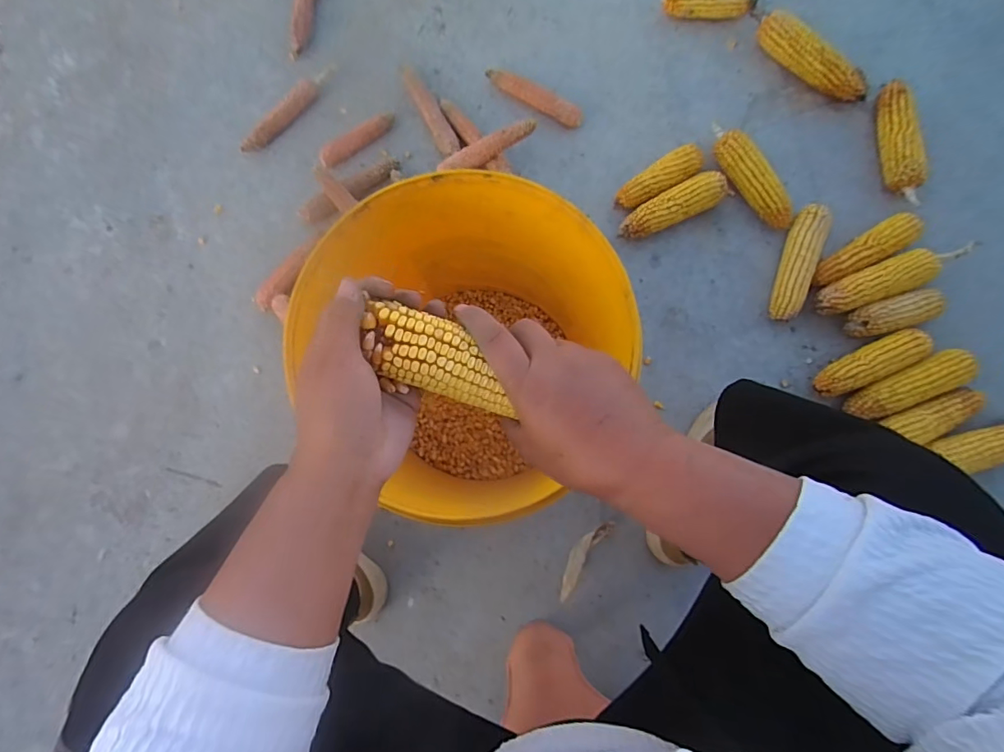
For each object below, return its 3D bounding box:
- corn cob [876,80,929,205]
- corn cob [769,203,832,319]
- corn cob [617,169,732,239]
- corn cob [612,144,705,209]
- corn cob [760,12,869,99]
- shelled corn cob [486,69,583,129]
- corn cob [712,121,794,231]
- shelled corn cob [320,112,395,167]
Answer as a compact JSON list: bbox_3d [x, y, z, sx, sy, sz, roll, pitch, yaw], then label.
[{"bbox_3d":[0.607,-0.360,0.760,0.044,0.048,0.207,2,82,4],"label":"corn cob"},{"bbox_3d":[0.434,-0.163,0.730,0.045,0.043,0.171,16,83,4],"label":"corn cob"},{"bbox_3d":[0.265,-0.261,0.757,0.182,0.047,0.051,-24,82,-2],"label":"corn cob"},{"bbox_3d":[0.241,-0.304,0.770,0.142,0.040,0.047,-28,82,-2],"label":"corn cob"},{"bbox_3d":[0.488,-0.503,0.789,0.200,0.052,0.040,42,85,6],"label":"corn cob"},{"bbox_3d":[0.050,-0.451,0.806,0.173,0.031,0.025,33,84,5],"label":"shelled corn cob"},{"bbox_3d":[0.378,-0.305,0.762,0.046,0.051,0.192,-31,83,-3],"label":"corn cob"},{"bbox_3d":[-0.234,-0.384,0.802,0.135,0.021,0.028,-36,83,-3],"label":"shelled corn cob"}]

